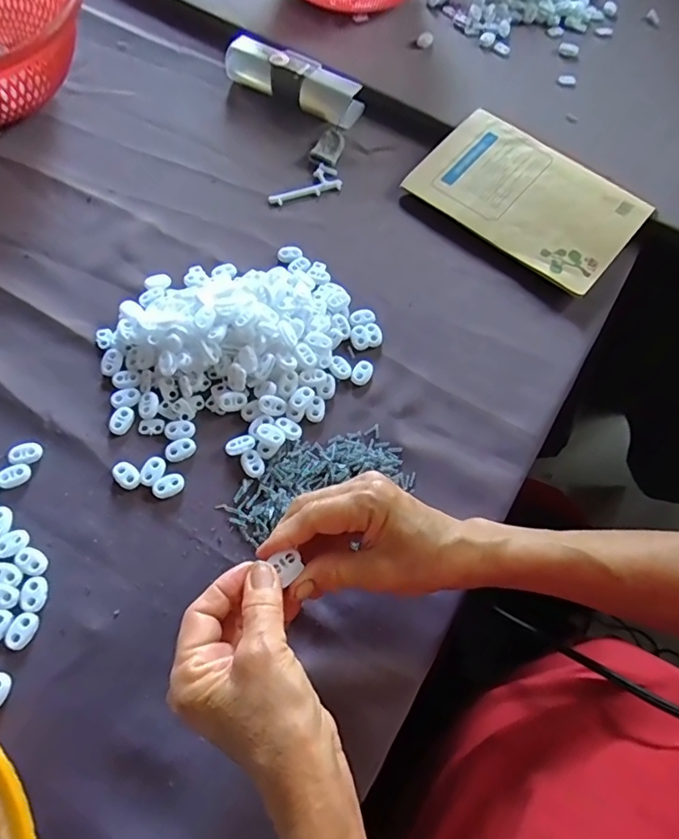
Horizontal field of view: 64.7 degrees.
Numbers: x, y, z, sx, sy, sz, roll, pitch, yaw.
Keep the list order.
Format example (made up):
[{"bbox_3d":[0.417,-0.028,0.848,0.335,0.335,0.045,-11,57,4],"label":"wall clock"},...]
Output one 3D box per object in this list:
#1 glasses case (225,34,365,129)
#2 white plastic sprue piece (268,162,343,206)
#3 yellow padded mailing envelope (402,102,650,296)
[{"bbox_3d":[-0.048,-0.368,0.580,0.157,0.037,0.048,30,66,12],"label":"glasses case"},{"bbox_3d":[-0.037,-0.235,0.536,0.077,0.006,0.034,-21,67,-12],"label":"white plastic sprue piece"},{"bbox_3d":[0.182,-0.216,0.518,0.201,0.011,0.131,39,75,15],"label":"yellow padded mailing envelope"}]

